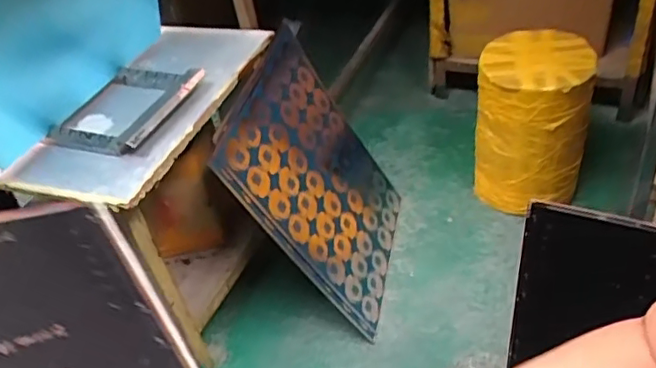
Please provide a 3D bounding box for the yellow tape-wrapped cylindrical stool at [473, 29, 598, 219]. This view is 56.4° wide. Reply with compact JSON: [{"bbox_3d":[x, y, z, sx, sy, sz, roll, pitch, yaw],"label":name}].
[{"bbox_3d":[0.472,-0.131,1.418,0.226,0.381,0.230,-6,42,6],"label":"yellow tape-wrapped cylindrical stool"}]

